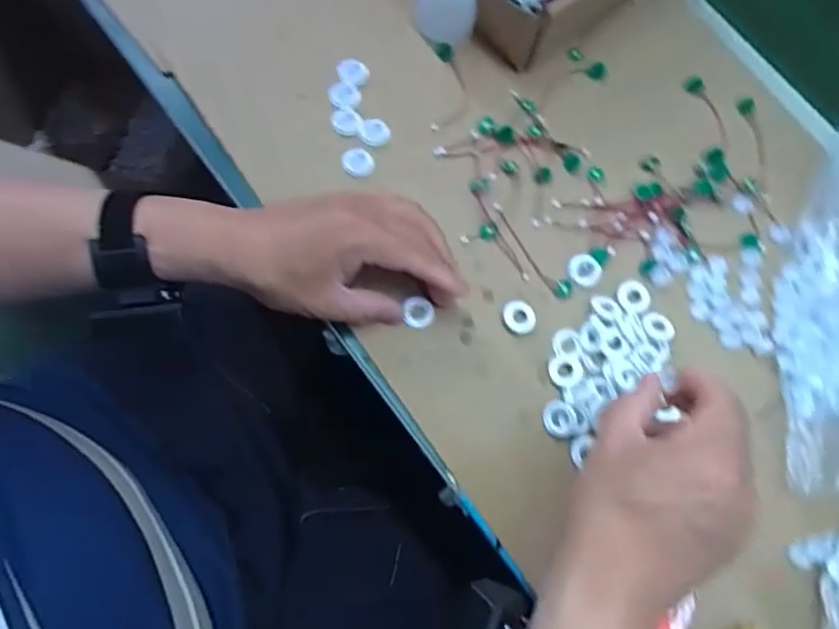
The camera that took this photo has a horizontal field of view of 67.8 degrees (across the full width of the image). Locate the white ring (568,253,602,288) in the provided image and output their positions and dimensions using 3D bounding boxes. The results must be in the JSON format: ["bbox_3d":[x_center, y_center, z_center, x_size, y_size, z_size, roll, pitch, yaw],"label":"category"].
[{"bbox_3d":[0.126,-0.035,0.474,0.026,0.005,0.027,1,73,-2],"label":"white ring"}]

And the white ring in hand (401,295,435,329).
[{"bbox_3d":[0.000,-0.002,0.459,0.022,0.008,0.023,-7,73,-5],"label":"white ring in hand"}]

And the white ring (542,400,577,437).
[{"bbox_3d":[0.099,0.073,0.440,0.022,0.008,0.025,-23,75,-9],"label":"white ring"}]

